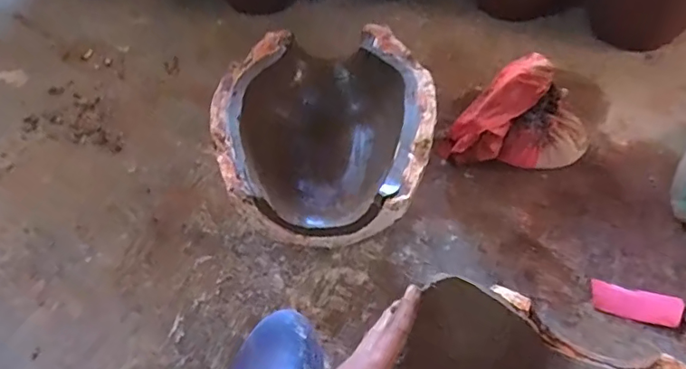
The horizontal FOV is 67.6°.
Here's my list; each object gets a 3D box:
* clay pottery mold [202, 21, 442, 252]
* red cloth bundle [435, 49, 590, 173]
[{"bbox_3d":[-0.026,-0.065,0.755,0.290,0.151,0.319,0,49,0],"label":"clay pottery mold"},{"bbox_3d":[0.266,-0.107,0.790,0.207,0.151,0.143,-9,50,-8],"label":"red cloth bundle"}]

